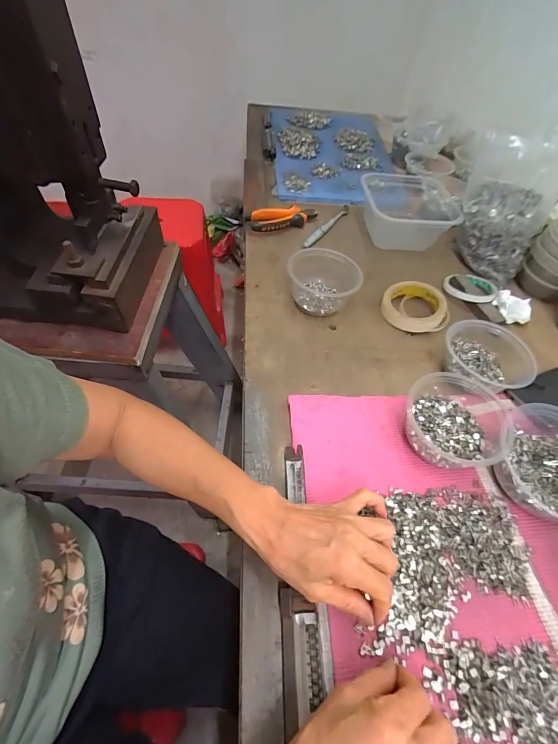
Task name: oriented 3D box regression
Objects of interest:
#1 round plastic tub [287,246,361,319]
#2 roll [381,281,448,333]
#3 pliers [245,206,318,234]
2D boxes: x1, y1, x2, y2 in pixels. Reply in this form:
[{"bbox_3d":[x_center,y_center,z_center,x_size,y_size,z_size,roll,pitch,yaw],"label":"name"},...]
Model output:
[{"bbox_3d":[0.069,-0.144,0.544,0.111,0.066,0.090,14,54,6],"label":"round plastic tub"},{"bbox_3d":[0.223,-0.112,0.559,0.095,0.033,0.095,2,54,-3],"label":"roll"},{"bbox_3d":[0.011,-0.307,0.671,0.143,0.027,0.046,-15,57,-15],"label":"pliers"}]

